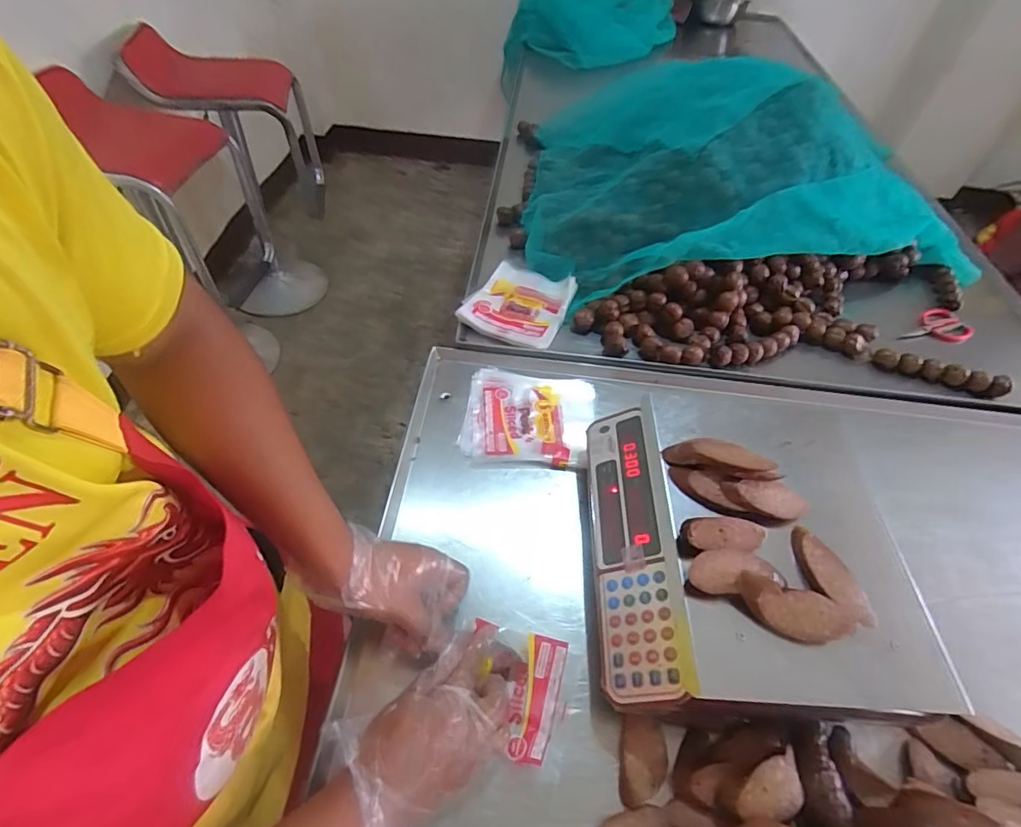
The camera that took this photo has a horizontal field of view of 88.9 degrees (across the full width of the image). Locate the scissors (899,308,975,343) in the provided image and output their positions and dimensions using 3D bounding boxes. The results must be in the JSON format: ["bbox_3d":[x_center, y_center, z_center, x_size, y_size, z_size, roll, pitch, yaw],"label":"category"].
[{"bbox_3d":[0.781,-0.157,0.962,0.129,0.016,0.079,-15,61,-10],"label":"scissors"}]

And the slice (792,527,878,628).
[{"bbox_3d":[0.322,0.162,0.525,0.031,0.023,0.106,-6,52,-9],"label":"slice"}]

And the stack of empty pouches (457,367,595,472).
[{"bbox_3d":[0.027,0.004,0.767,0.184,0.017,0.158,8,51,2],"label":"stack of empty pouches"}]

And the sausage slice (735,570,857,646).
[{"bbox_3d":[0.268,0.188,0.492,0.108,0.022,0.042,17,52,9],"label":"sausage slice"}]

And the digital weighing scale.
[{"bbox_3d":[0.255,0.143,0.593,0.312,0.132,0.345,3,51,-2],"label":"digital weighing scale"}]

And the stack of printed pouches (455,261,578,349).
[{"bbox_3d":[0.017,-0.192,0.899,0.157,0.026,0.192,18,52,10],"label":"stack of printed pouches"}]

